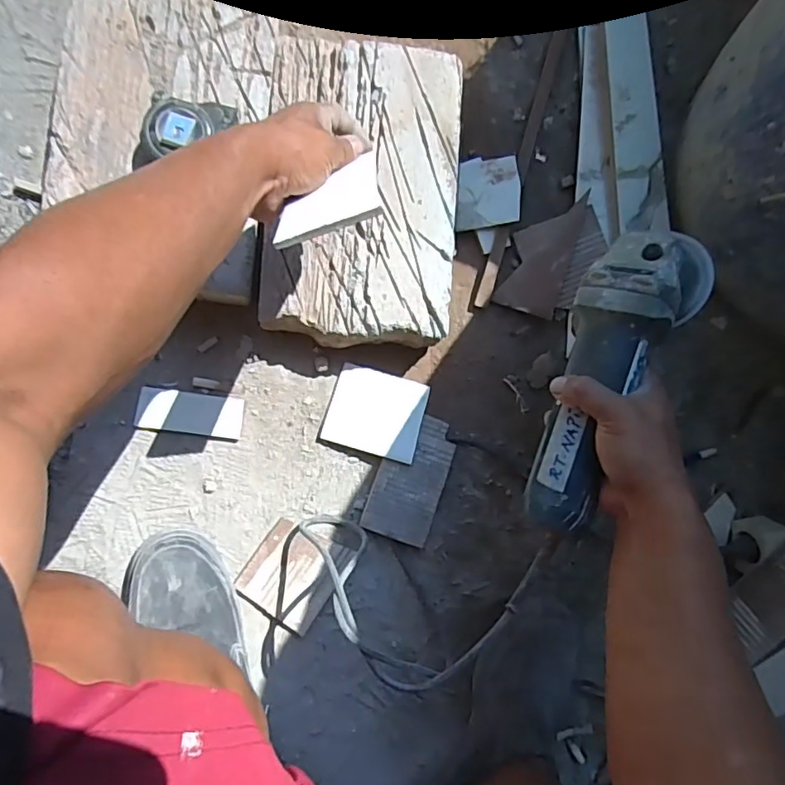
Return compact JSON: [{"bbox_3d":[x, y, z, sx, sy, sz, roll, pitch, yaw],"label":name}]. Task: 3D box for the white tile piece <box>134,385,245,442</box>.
[{"bbox_3d":[-0.220,0.024,0.604,0.109,0.009,0.047,8,88,-10],"label":"white tile piece"}]

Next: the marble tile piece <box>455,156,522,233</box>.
[{"bbox_3d":[0.116,-0.239,0.665,0.074,0.006,0.084,2,94,4],"label":"marble tile piece"}]

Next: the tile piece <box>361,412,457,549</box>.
[{"bbox_3d":[0.022,0.096,0.635,0.076,0.009,0.143,20,78,-3],"label":"tile piece"}]

